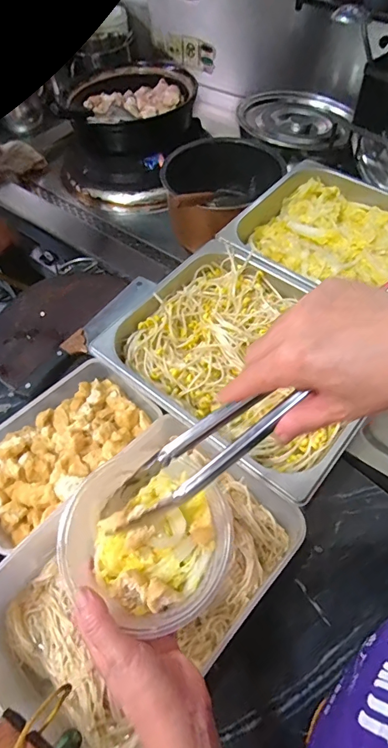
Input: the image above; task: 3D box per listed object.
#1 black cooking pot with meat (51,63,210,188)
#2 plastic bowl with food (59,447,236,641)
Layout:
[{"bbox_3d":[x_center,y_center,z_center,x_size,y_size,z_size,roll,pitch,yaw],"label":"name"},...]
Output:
[{"bbox_3d":[-0.164,-0.628,1.018,0.293,0.135,0.322,-2,56,2],"label":"black cooking pot with meat"},{"bbox_3d":[-0.042,0.134,0.365,0.147,0.059,0.142,-2,56,2],"label":"plastic bowl with food"}]

